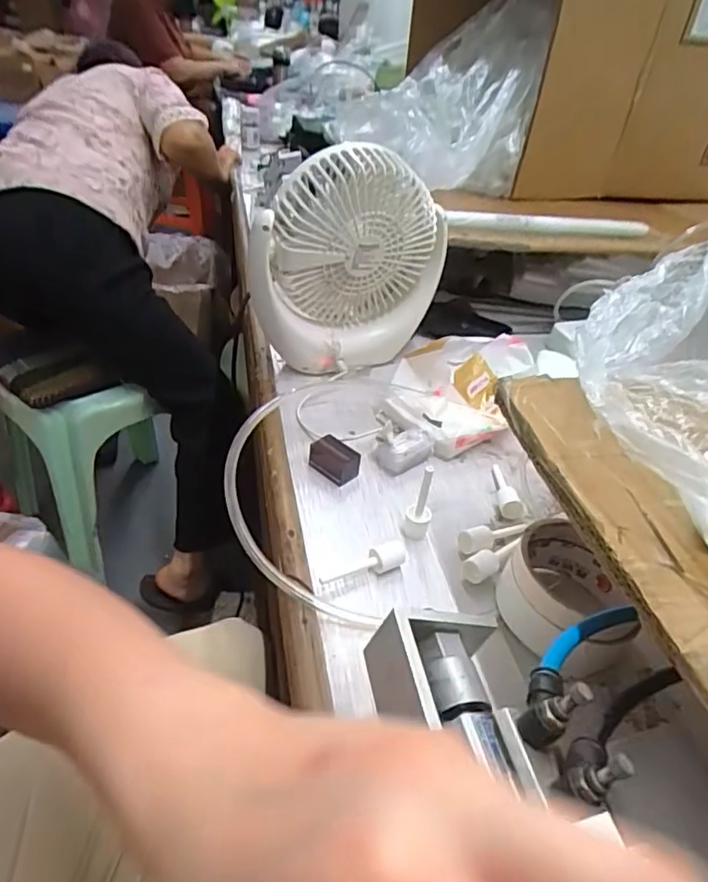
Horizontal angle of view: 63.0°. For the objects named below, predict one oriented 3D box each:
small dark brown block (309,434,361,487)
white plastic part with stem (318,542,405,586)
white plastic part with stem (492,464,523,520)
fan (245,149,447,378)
[{"bbox_3d":[-0.017,0.016,0.499,0.044,0.025,0.023,34,45,31],"label":"small dark brown block"},{"bbox_3d":[0.007,0.088,0.409,0.067,0.012,0.016,-14,42,-24],"label":"white plastic part with stem"},{"bbox_3d":[0.128,0.040,0.497,0.019,0.019,0.075,7,24,-1],"label":"white plastic part with stem"},{"bbox_3d":[-0.008,-0.181,0.582,0.174,0.201,0.084,-20,44,-29],"label":"fan"}]

